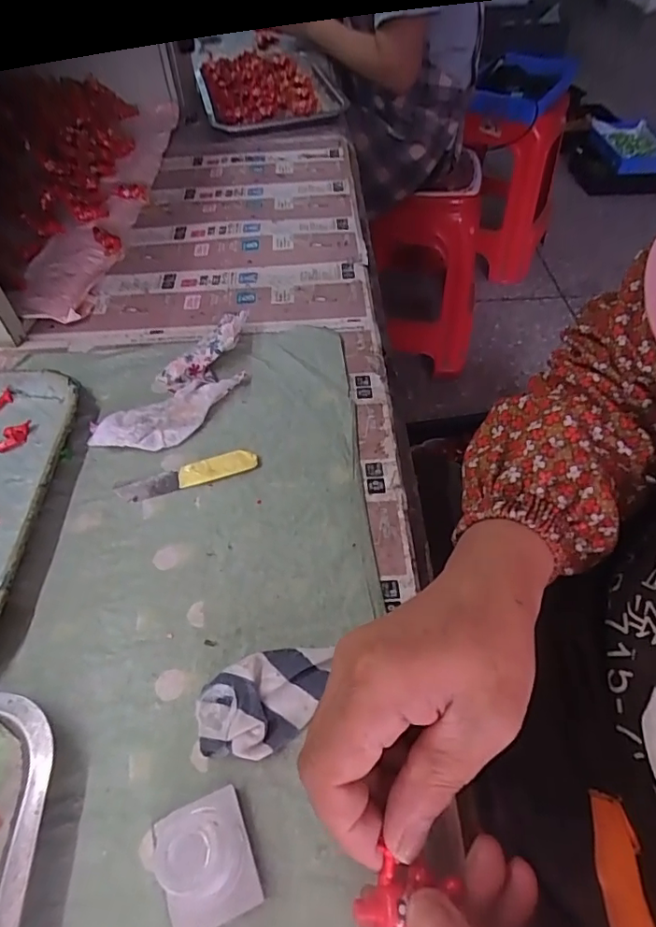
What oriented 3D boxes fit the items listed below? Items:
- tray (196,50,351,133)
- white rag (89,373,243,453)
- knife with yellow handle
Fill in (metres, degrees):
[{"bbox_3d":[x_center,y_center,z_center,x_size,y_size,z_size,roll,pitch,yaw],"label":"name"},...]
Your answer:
[{"bbox_3d":[-0.105,-0.602,0.850,0.190,0.046,0.316,-13,53,-11],"label":"tray"},{"bbox_3d":[-0.122,-0.039,0.428,0.129,0.012,0.046,-26,56,-20],"label":"white rag"},{"bbox_3d":[-0.105,0.007,0.397,0.103,0.006,0.022,-14,53,-11],"label":"knife with yellow handle"}]

